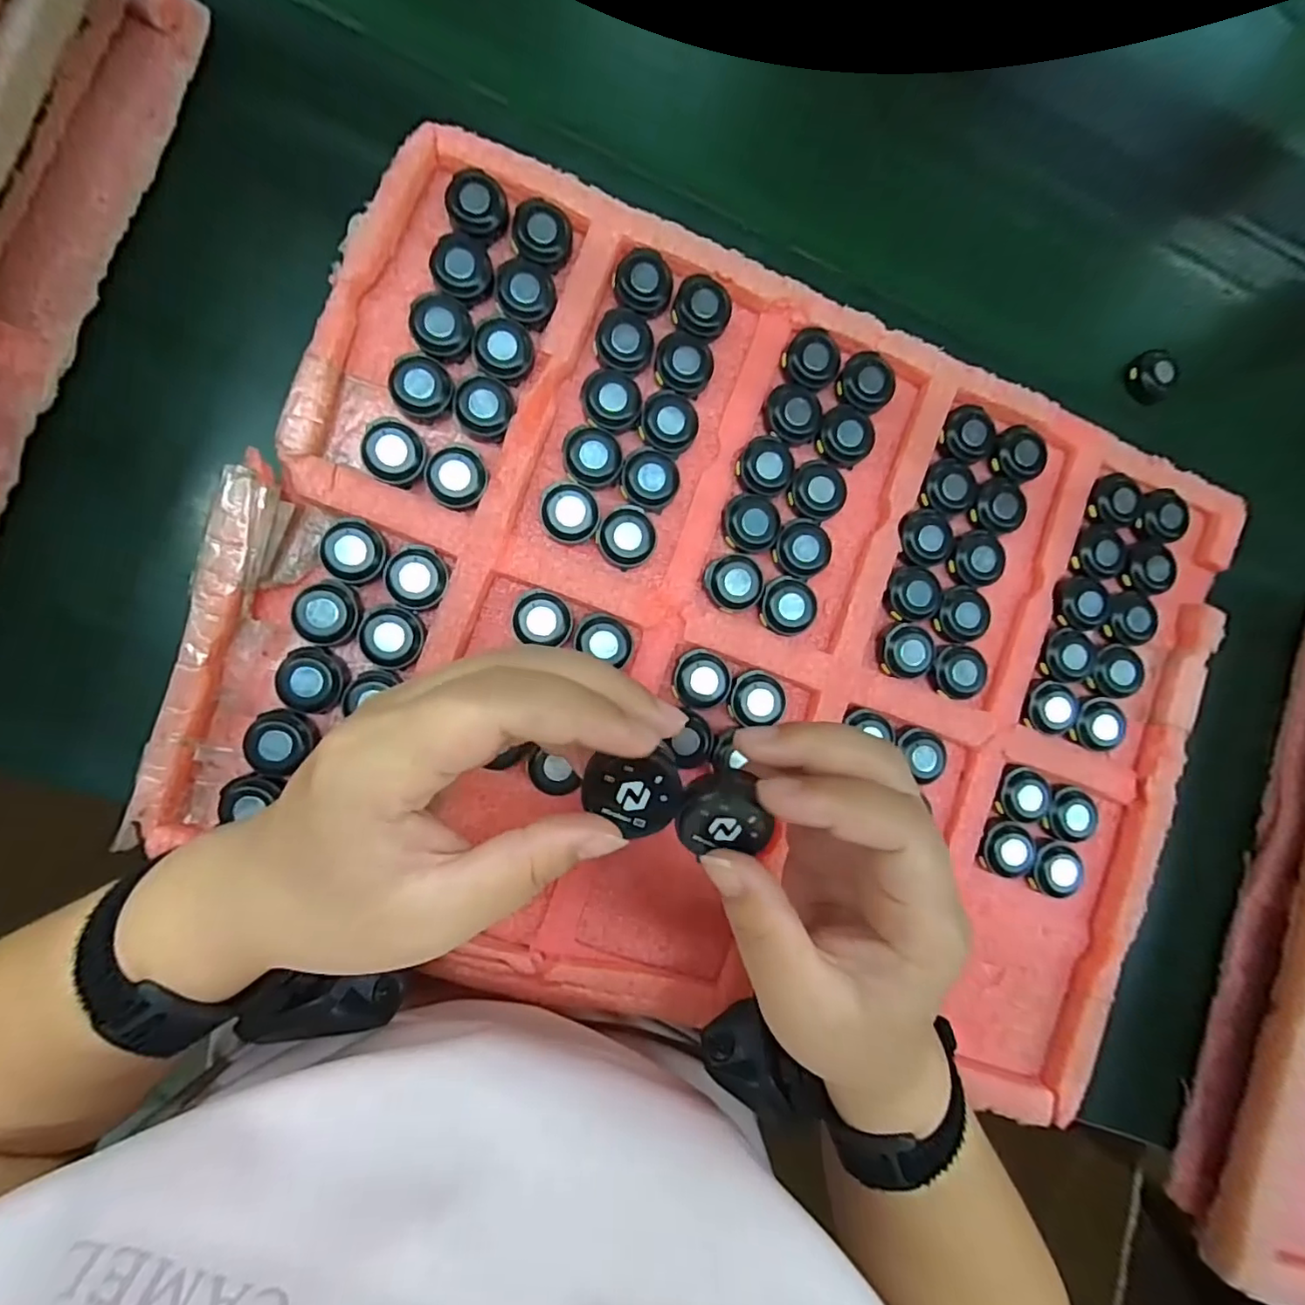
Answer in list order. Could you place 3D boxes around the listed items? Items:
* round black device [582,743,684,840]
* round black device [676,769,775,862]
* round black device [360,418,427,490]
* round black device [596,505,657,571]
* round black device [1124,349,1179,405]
[{"bbox_3d":[-0.006,0.043,0.176,0.029,0.005,0.026,-5,90,-7],"label":"round black device"},{"bbox_3d":[0.022,0.050,0.181,0.028,0.008,0.025,-6,90,-7],"label":"round black device"},{"bbox_3d":[-0.125,-0.097,0.285,0.026,0.011,0.032,-24,92,-6],"label":"round black device"},{"bbox_3d":[-0.013,-0.058,0.300,0.029,0.010,0.028,0,90,-7],"label":"round black device"},{"bbox_3d":[0.312,-0.173,0.369,0.030,0.011,0.029,1,86,-9],"label":"round black device"}]

